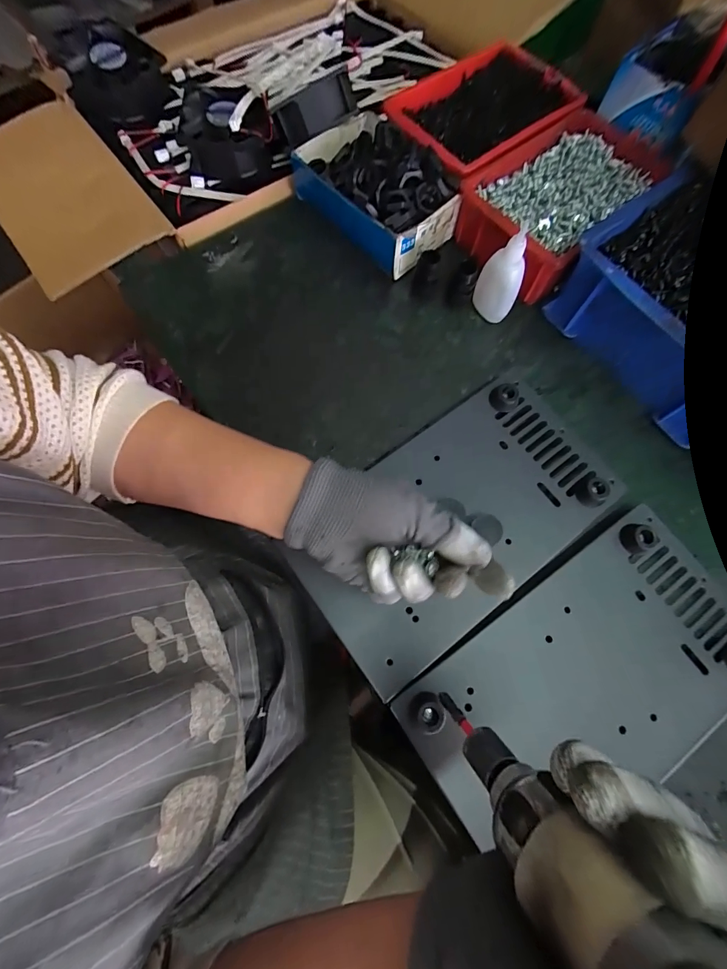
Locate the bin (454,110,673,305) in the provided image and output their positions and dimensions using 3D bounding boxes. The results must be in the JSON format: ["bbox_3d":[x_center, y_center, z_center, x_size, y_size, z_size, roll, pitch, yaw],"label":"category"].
[{"bbox_3d":[0.198,-0.291,0.410,0.217,0.060,0.131,-40,77,-12],"label":"bin"}]

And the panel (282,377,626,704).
[{"bbox_3d":[0.079,0.025,0.321,0.266,0.018,0.153,-37,77,-11],"label":"panel"}]

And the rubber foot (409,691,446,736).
[{"bbox_3d":[0.045,0.161,0.271,0.023,0.012,0.025,0,73,-1],"label":"rubber foot"}]

